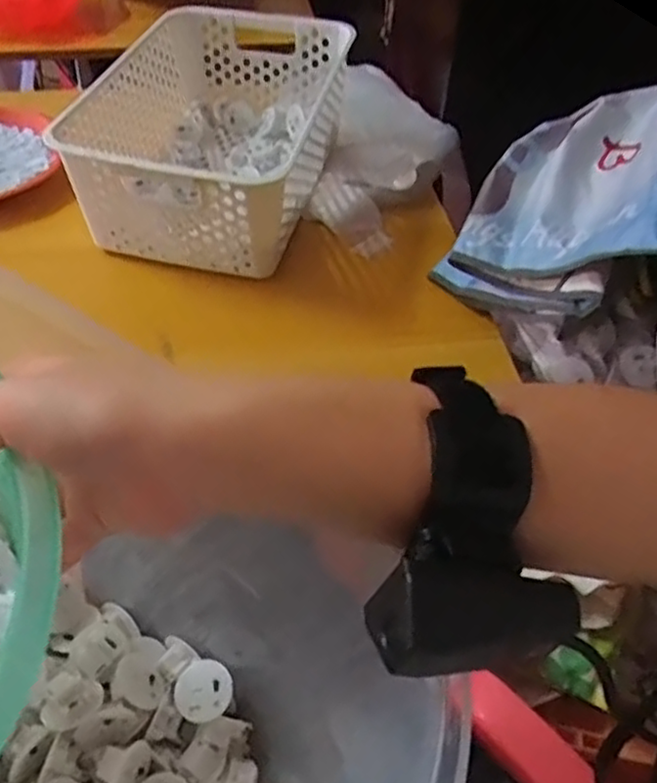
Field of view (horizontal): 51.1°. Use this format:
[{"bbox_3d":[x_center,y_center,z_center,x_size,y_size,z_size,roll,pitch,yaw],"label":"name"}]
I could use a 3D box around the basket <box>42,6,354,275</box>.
[{"bbox_3d":[-0.108,-0.246,0.661,0.199,0.116,0.304,12,48,5],"label":"basket"}]

